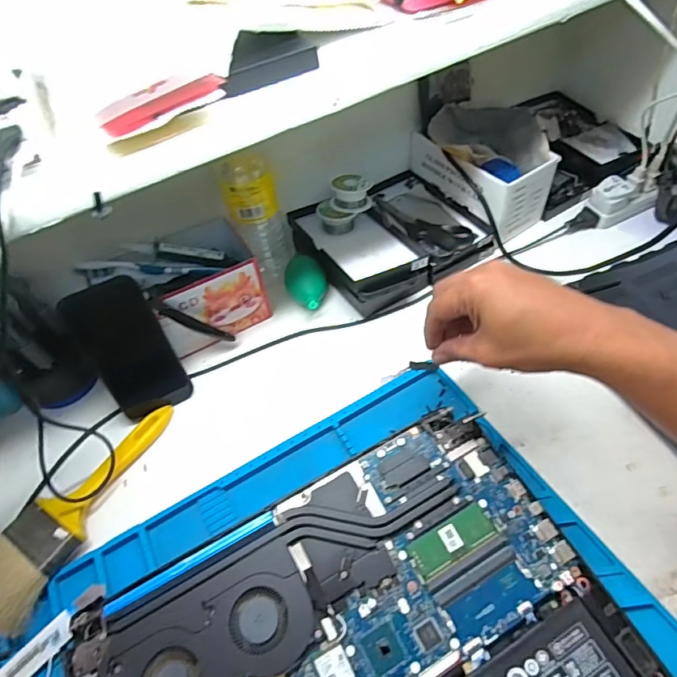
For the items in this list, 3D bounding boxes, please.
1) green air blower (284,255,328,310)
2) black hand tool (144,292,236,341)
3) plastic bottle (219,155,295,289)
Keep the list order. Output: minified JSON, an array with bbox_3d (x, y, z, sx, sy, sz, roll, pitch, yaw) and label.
[{"bbox_3d":[-0.037,-0.063,0.576,0.047,0.041,0.077,-18,51,-7],"label":"green air blower"},{"bbox_3d":[-0.159,-0.019,0.506,0.010,0.111,0.012,-27,51,31],"label":"black hand tool"},{"bbox_3d":[-0.097,-0.146,0.572,0.061,0.167,0.073,-14,51,-4],"label":"plastic bottle"}]

